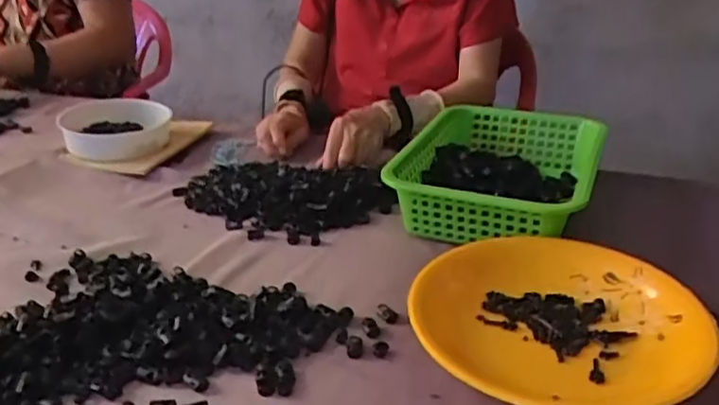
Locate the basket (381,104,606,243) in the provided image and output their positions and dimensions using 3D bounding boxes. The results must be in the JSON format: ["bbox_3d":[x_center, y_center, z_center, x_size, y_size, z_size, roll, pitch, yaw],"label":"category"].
[{"bbox_3d":[0.172,-0.036,0.800,0.200,0.082,0.300,13,28,25],"label":"basket"}]

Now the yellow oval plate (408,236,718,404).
[{"bbox_3d":[0.171,0.104,0.560,0.229,0.048,0.242,20,32,36],"label":"yellow oval plate"}]

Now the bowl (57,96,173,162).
[{"bbox_3d":[-0.369,-0.114,0.998,0.155,0.063,0.150,0,26,0],"label":"bowl"}]

